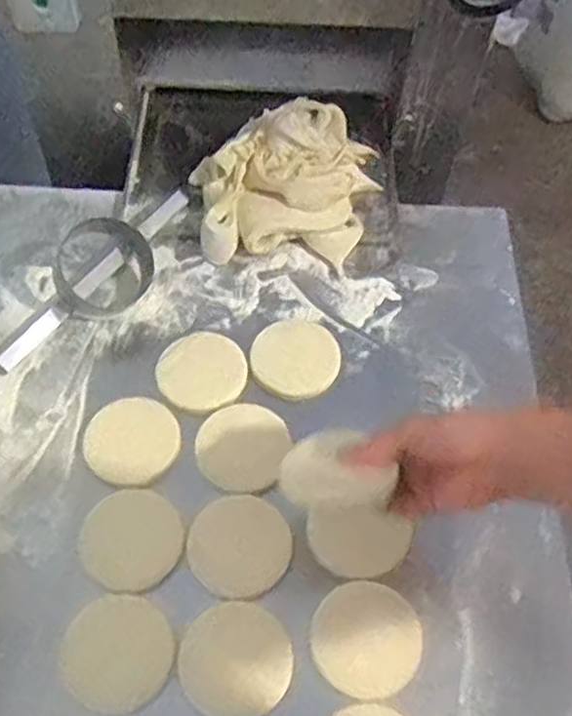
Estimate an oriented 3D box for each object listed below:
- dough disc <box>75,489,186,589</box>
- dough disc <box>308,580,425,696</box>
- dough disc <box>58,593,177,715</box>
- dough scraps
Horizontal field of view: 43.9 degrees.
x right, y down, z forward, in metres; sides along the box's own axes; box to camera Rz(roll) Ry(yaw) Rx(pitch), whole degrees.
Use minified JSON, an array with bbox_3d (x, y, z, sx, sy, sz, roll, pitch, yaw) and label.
[{"bbox_3d":[-0.142,0.169,0.659,0.090,0.012,0.090,1,58,-1],"label":"dough disc"},{"bbox_3d":[0.071,0.243,0.616,0.092,0.016,0.091,1,58,-1],"label":"dough disc"},{"bbox_3d":[-0.144,0.252,0.608,0.090,0.012,0.089,1,58,-1],"label":"dough disc"},{"bbox_3d":[0.000,-0.223,0.878,0.223,0.074,0.220,4,58,0],"label":"dough scraps"}]

